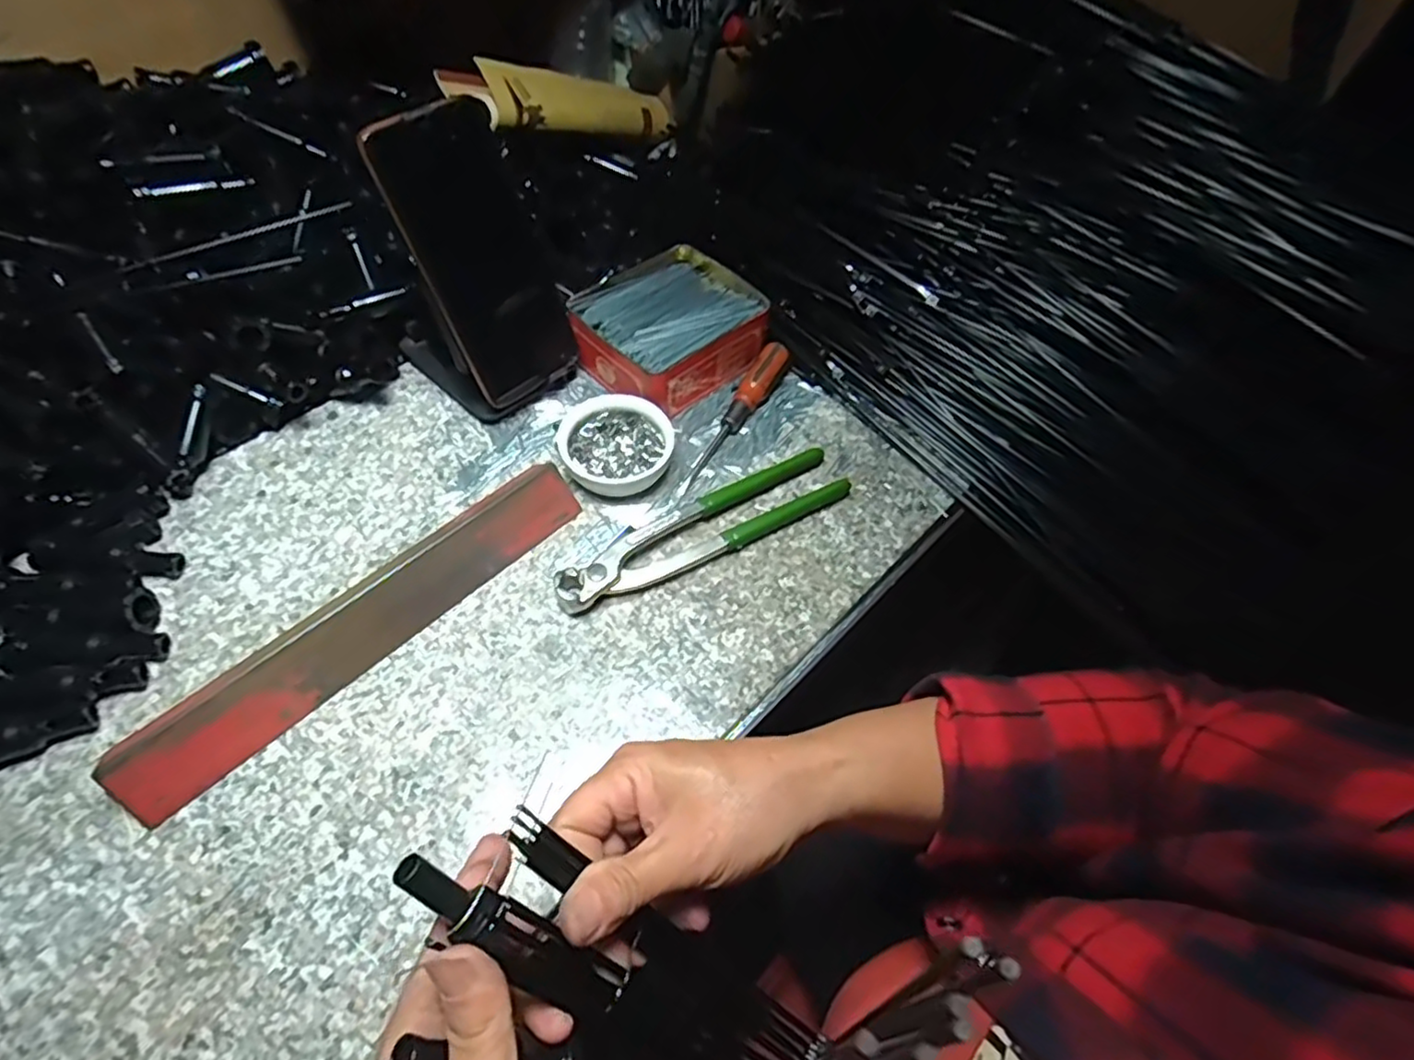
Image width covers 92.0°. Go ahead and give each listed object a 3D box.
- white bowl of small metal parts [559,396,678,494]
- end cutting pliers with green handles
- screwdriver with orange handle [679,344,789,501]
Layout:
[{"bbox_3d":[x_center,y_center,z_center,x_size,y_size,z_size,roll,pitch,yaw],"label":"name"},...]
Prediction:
[{"bbox_3d":[-0.059,-0.054,0.445,0.071,0.025,0.067,2,56,-3],"label":"white bowl of small metal parts"},{"bbox_3d":[0.000,-0.003,0.420,0.196,0.017,0.041,-25,61,-20],"label":"end cutting pliers with green handles"},{"bbox_3d":[0.022,-0.080,0.472,0.019,0.023,0.143,25,57,12],"label":"screwdriver with orange handle"}]

